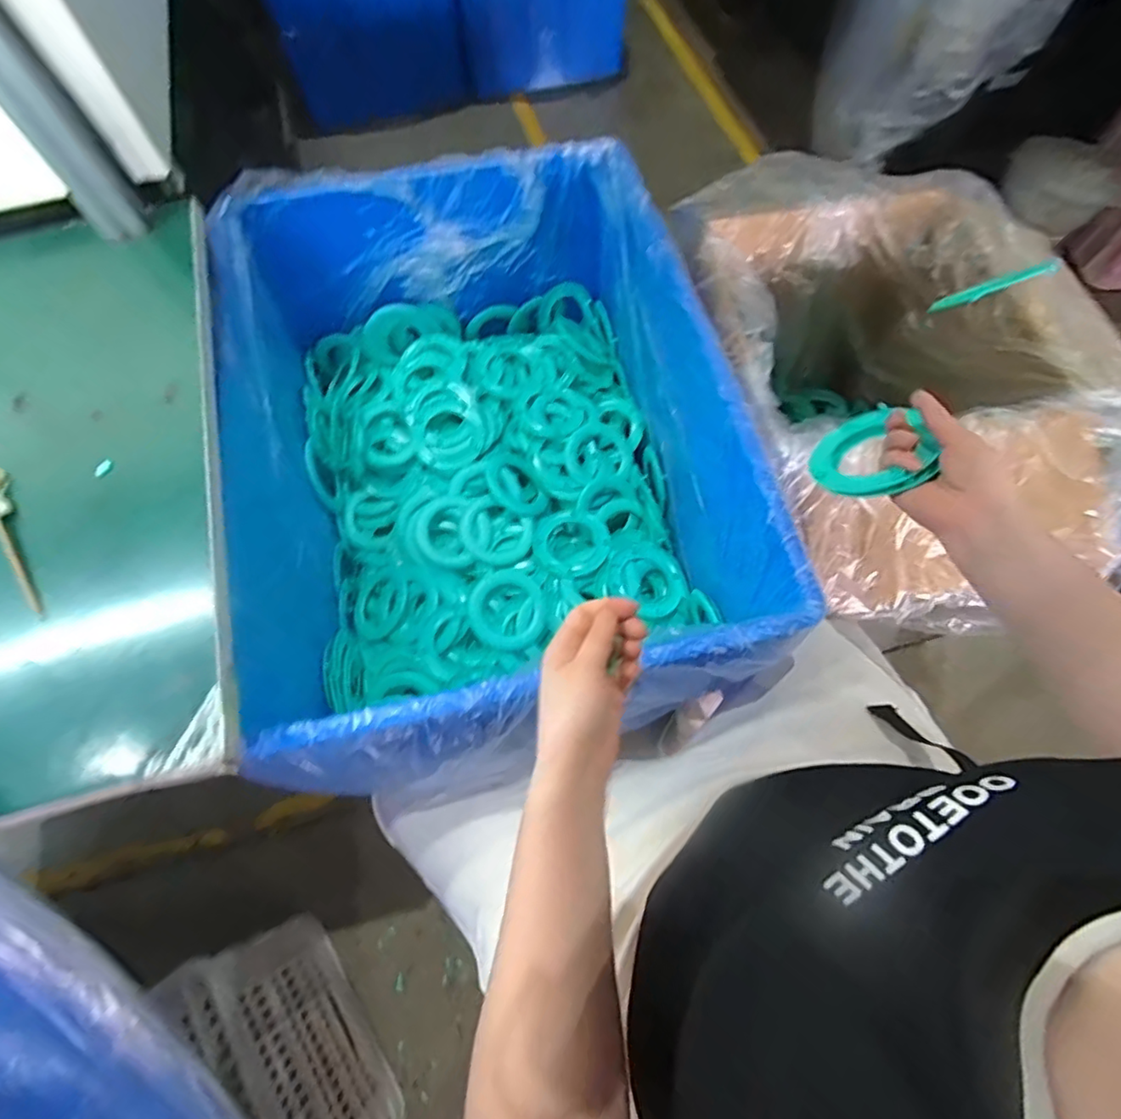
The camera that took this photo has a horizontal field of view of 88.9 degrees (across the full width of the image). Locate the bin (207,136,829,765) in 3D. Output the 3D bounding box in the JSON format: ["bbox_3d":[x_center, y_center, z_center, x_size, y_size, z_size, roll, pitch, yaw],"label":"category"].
[{"bbox_3d":[-0.087,-0.138,0.733,0.516,0.297,0.695,-12,68,-5],"label":"bin"}]

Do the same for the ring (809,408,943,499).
[{"bbox_3d":[0.272,-0.092,0.508,0.088,0.014,0.103,-26,36,23],"label":"ring"}]

